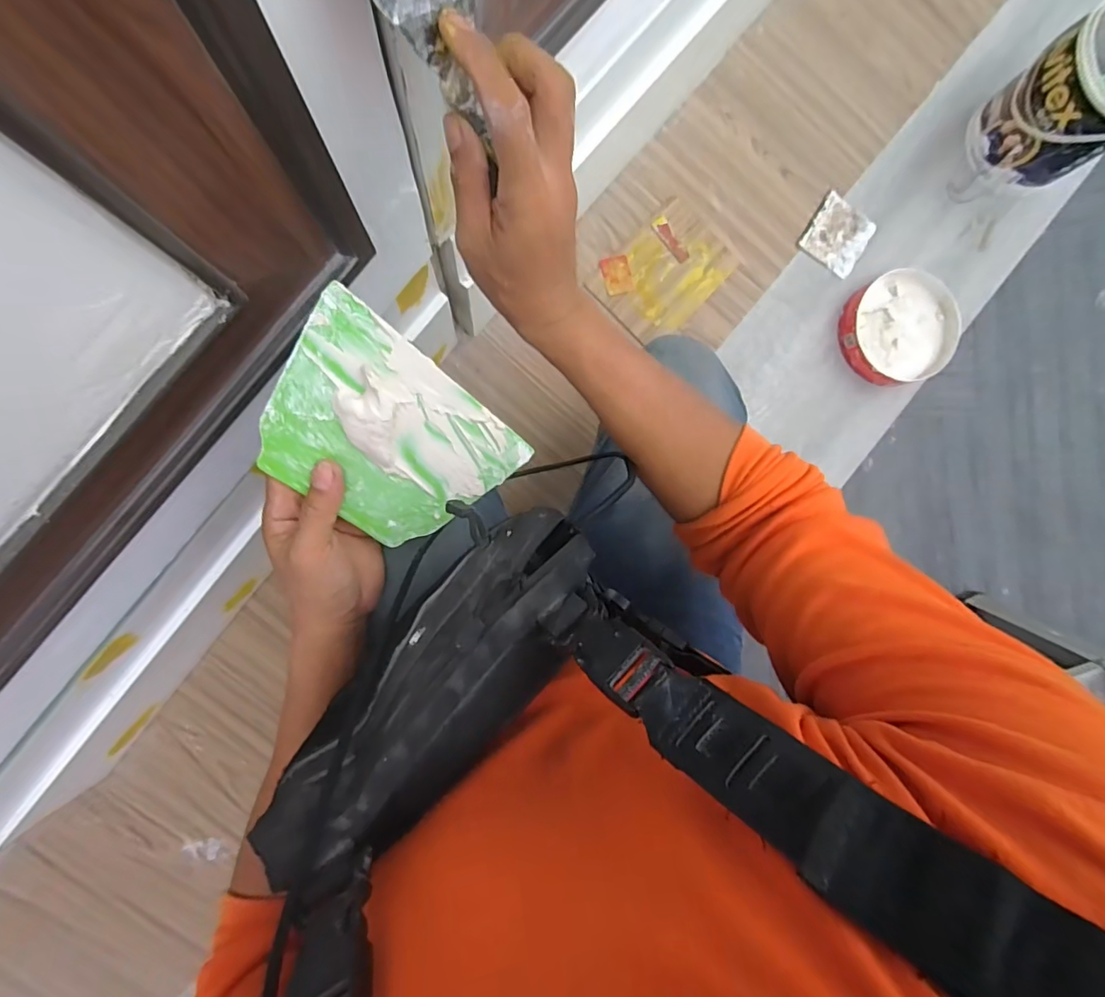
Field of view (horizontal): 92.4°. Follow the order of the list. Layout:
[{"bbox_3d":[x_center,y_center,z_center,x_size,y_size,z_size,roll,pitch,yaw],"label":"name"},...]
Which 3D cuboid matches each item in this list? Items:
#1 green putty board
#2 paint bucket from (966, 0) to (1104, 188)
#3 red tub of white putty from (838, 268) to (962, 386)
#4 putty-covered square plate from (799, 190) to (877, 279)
[{"bbox_3d":[-0.113,-0.036,0.364,0.124,0.012,0.163,-46,122,9],"label":"green putty board"},{"bbox_3d":[0.792,-0.602,0.811,0.170,0.194,0.176,0,90,-6],"label":"paint bucket"},{"bbox_3d":[0.556,-0.274,0.857,0.177,0.044,0.171,0,90,-6],"label":"red tub of white putty"},{"bbox_3d":[0.470,-0.432,0.870,0.097,0.006,0.107,35,87,-5],"label":"putty-covered square plate"}]

